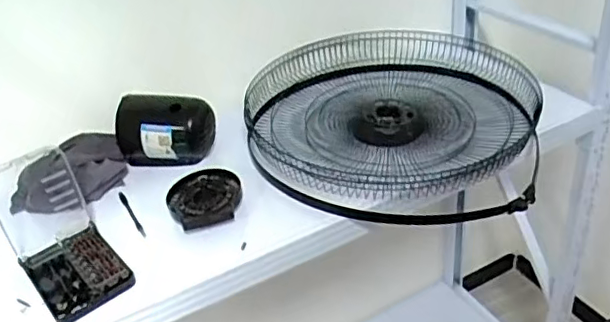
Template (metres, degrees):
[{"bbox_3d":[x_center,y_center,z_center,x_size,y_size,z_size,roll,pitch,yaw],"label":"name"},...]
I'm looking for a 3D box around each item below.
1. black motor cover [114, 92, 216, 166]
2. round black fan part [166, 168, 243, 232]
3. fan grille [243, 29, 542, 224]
[{"bbox_3d":[-0.238,-0.052,0.980,0.152,0.110,0.084,4,35,17],"label":"black motor cover"},{"bbox_3d":[-0.151,0.057,0.875,0.111,0.032,0.114,-5,33,3],"label":"round black fan part"},{"bbox_3d":[0.140,-0.084,1.002,0.495,0.103,0.490,5,35,18],"label":"fan grille"}]

